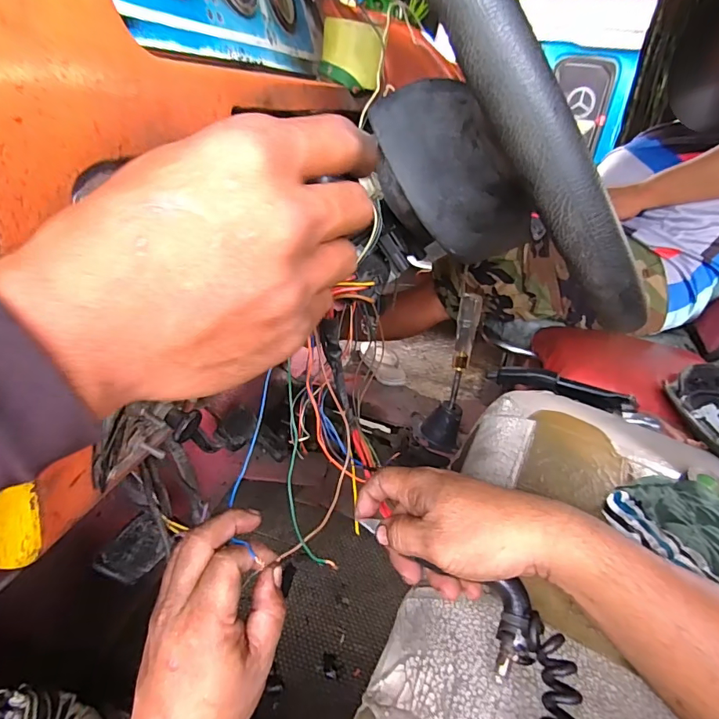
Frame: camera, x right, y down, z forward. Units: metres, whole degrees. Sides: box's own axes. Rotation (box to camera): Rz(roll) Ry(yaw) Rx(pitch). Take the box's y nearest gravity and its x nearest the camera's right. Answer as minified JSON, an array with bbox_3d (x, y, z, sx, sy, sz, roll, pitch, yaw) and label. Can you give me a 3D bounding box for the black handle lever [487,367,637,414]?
[{"bbox_3d":[0.323,0.045,0.711,0.216,0.039,0.023,18,32,17],"label":"black handle lever"}]

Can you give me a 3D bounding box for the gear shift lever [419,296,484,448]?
[{"bbox_3d":[0.188,0.034,0.874,0.075,0.303,0.090,15,31,13],"label":"gear shift lever"}]

